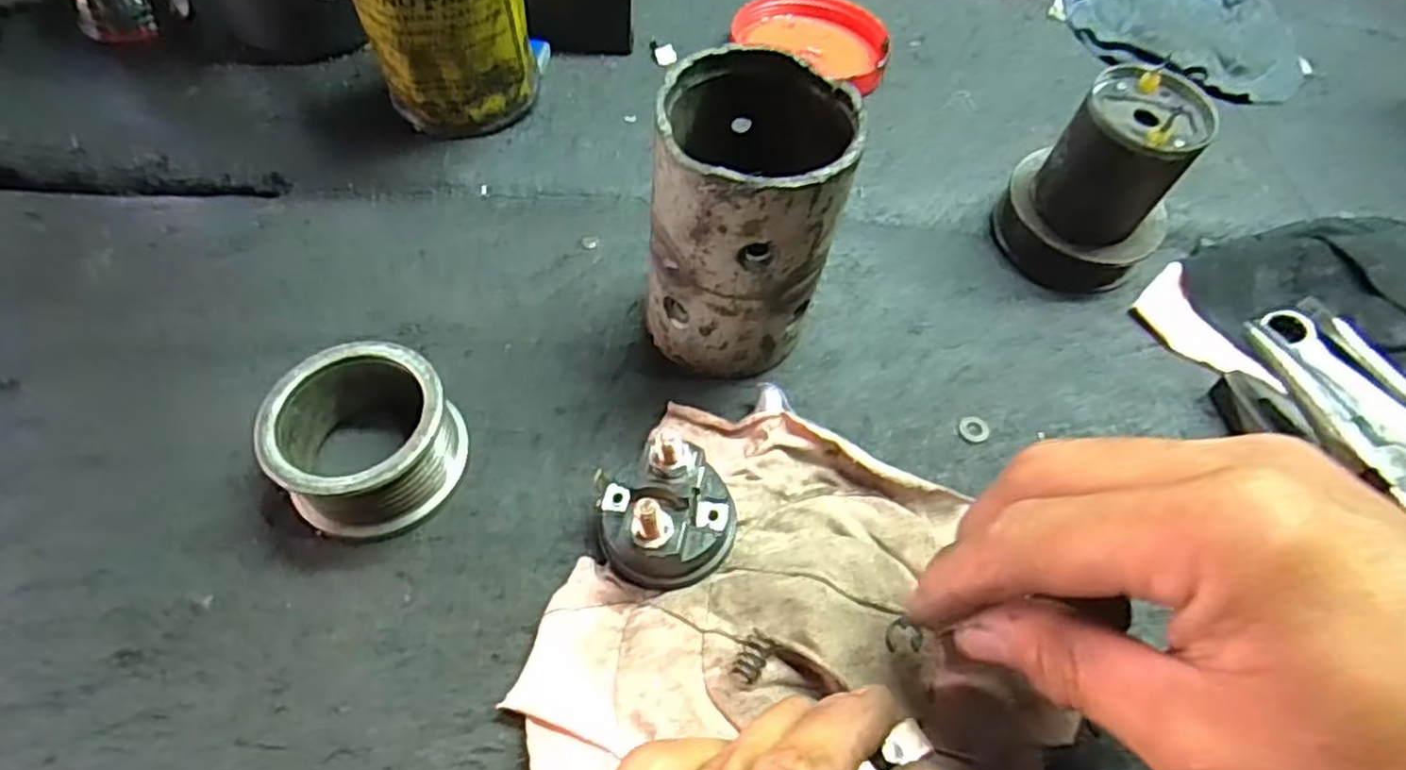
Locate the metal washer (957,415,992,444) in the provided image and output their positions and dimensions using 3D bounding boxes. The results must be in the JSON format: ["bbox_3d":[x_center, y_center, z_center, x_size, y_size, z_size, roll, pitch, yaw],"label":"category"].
[{"bbox_3d":[0.110,0.018,0.303,0.012,0.004,0.012,0,63,1],"label":"metal washer"}]

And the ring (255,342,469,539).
[{"bbox_3d":[-0.119,0.019,0.266,0.061,0.034,0.059,2,54,-3],"label":"ring"}]

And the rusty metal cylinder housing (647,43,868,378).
[{"bbox_3d":[0.016,-0.056,0.278,0.065,0.108,0.065,12,54,4],"label":"rusty metal cylinder housing"}]

